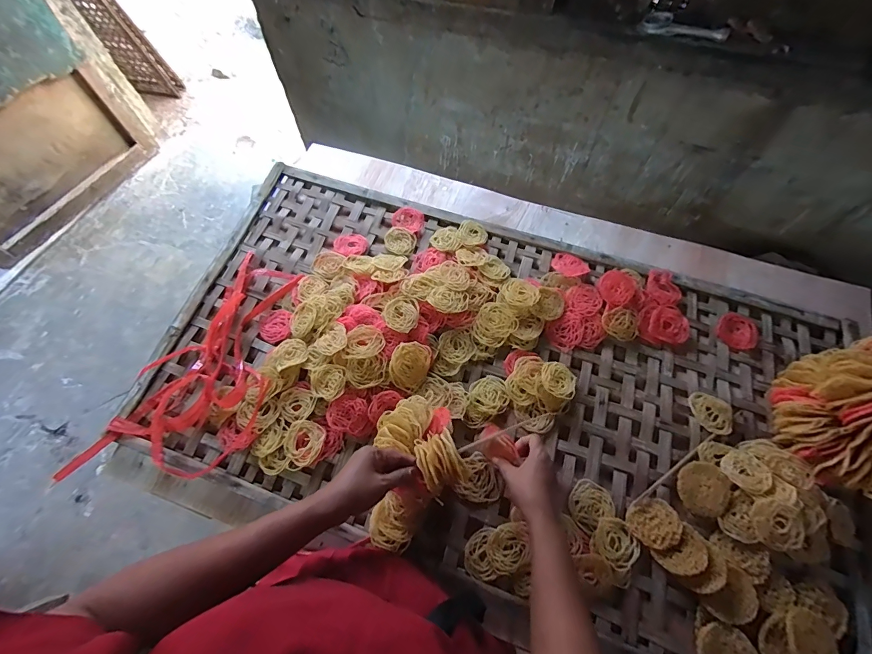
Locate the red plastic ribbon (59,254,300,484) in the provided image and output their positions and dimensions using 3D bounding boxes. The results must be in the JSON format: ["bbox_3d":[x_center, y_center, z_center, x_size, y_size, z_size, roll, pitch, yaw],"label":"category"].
[{"bbox_3d":[-0.387,0.069,0.685,0.230,0.037,0.454,17,66,8],"label":"red plastic ribbon"}]

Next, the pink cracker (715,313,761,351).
[{"bbox_3d":[0.555,0.006,0.718,0.068,0.012,0.072,0,65,0],"label":"pink cracker"}]

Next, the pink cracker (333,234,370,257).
[{"bbox_3d":[-0.176,-0.173,0.809,0.064,0.015,0.068,0,65,0],"label":"pink cracker"}]

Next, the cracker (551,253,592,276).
[{"bbox_3d":[0.264,-0.121,0.770,0.070,0.015,0.058,30,69,13],"label":"cracker"}]

